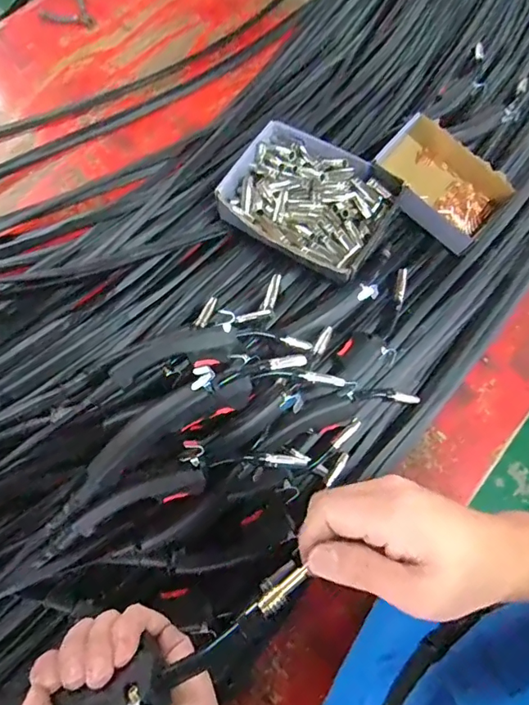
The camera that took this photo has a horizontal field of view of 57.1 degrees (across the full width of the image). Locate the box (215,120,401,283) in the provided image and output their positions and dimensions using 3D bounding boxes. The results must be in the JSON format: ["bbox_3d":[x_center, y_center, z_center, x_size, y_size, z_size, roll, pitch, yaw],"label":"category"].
[{"bbox_3d":[0.065,-0.237,0.752,0.252,0.046,0.192,30,73,9],"label":"box"}]

